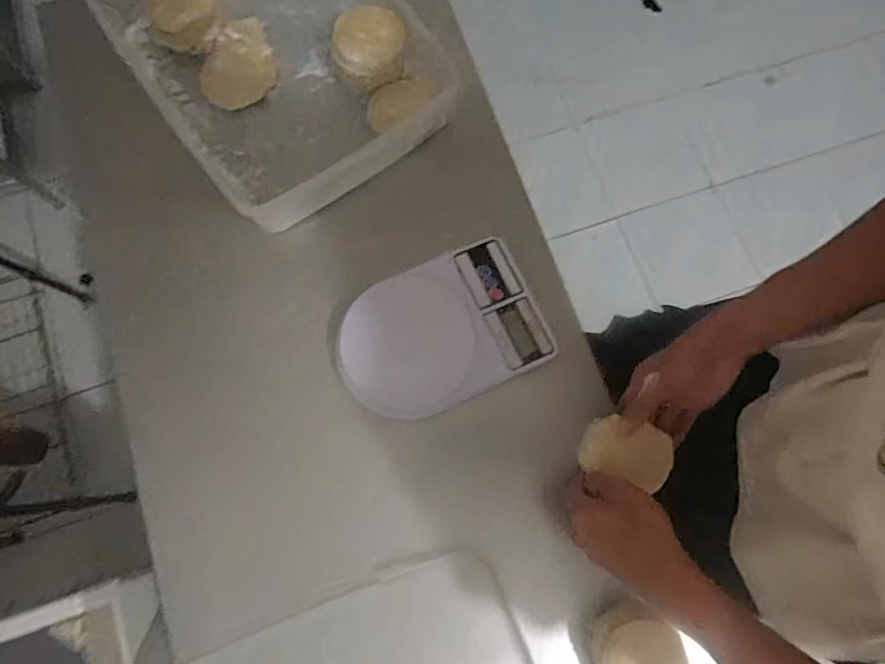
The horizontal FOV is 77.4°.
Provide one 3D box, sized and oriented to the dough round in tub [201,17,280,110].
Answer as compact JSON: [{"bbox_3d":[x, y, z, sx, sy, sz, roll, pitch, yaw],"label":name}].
[{"bbox_3d":[-0.249,-0.324,0.667,0.088,0.021,0.107,-17,77,-5],"label":"dough round in tub"}]

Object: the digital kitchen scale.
[{"bbox_3d":[-0.003,-0.001,0.576,0.209,0.029,0.144,-23,78,-6],"label":"digital kitchen scale"}]

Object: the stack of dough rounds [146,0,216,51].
[{"bbox_3d":[-0.309,-0.380,0.658,0.078,0.029,0.082,-17,77,-5],"label":"stack of dough rounds"}]

